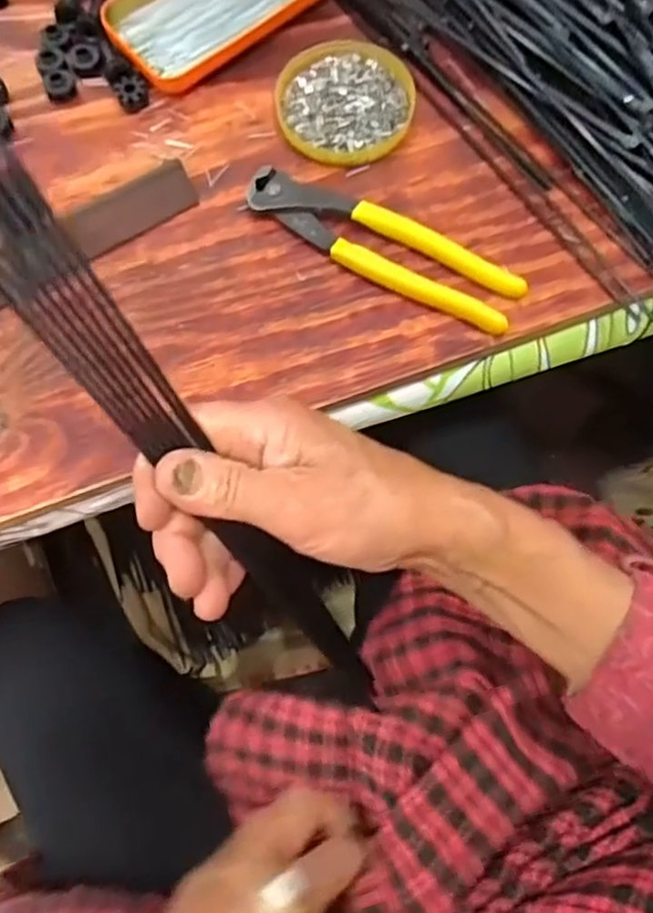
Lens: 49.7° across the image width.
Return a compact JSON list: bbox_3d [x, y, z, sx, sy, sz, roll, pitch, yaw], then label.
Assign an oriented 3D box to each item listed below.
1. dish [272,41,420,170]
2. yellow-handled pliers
[{"bbox_3d":[0.011,-0.218,0.429,0.081,0.008,0.092,-12,73,-4],"label":"dish"},{"bbox_3d":[0.030,-0.117,0.396,0.162,0.015,0.036,27,74,8],"label":"yellow-handled pliers"}]

